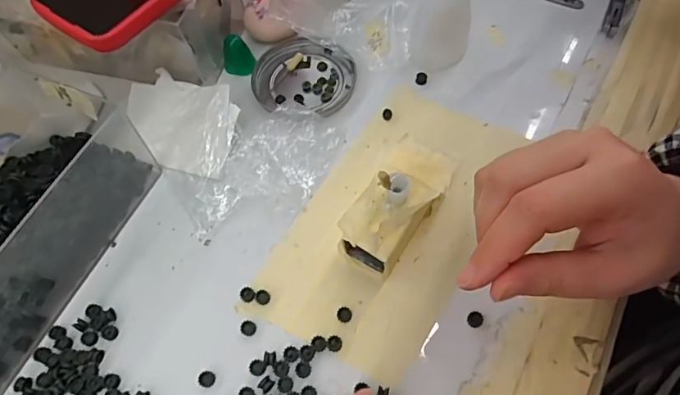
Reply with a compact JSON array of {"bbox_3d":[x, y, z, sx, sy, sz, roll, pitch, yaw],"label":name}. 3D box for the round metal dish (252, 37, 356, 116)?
[{"bbox_3d":[-0.028,-0.094,0.365,0.078,0.013,0.072,-1,62,2],"label":"round metal dish"}]

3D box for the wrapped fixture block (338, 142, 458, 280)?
[{"bbox_3d":[0.035,0.006,0.288,0.039,0.043,0.082,32,68,18],"label":"wrapped fixture block"}]

